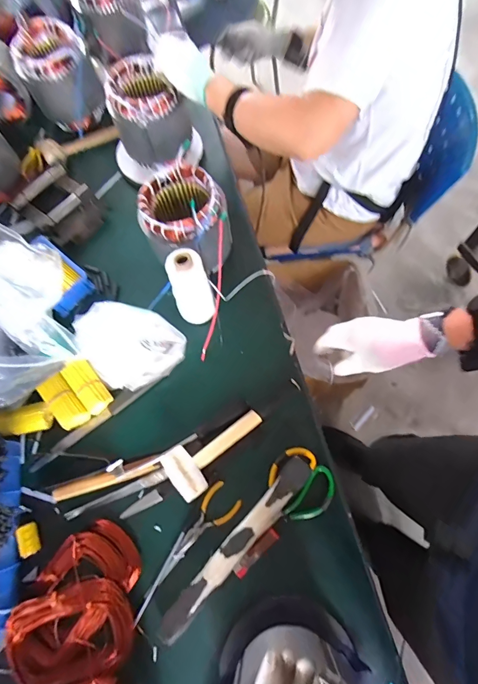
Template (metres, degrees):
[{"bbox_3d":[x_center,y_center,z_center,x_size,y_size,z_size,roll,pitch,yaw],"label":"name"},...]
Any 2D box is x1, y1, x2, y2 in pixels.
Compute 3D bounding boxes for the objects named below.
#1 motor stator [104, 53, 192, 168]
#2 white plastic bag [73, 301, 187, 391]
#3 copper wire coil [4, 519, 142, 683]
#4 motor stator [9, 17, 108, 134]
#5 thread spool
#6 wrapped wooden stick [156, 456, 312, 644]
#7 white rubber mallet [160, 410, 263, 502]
[{"bbox_3d":[-0.190,-0.478,0.776,0.135,0.139,0.152,-24,71,-6],"label":"motor stator"},{"bbox_3d":[-0.196,0.008,0.668,0.175,0.075,0.146,33,75,13],"label":"white plastic bag"},{"bbox_3d":[-0.234,0.402,0.556,0.211,0.054,0.178,-44,75,-12],"label":"copper wire coil"},{"bbox_3d":[-0.418,-0.624,0.870,0.155,0.152,0.143,-28,72,-7],"label":"motor stator"},{"bbox_3d":[-0.080,-0.091,0.638,0.064,0.148,0.062,-1,71,2],"label":"thread spool"},{"bbox_3d":[-0.001,0.309,0.565,0.043,0.047,0.325,40,77,14],"label":"wrapped wooden stick"},{"bbox_3d":[-0.036,0.174,0.611,0.174,0.052,0.083,-38,73,-10],"label":"white rubber mallet"}]

